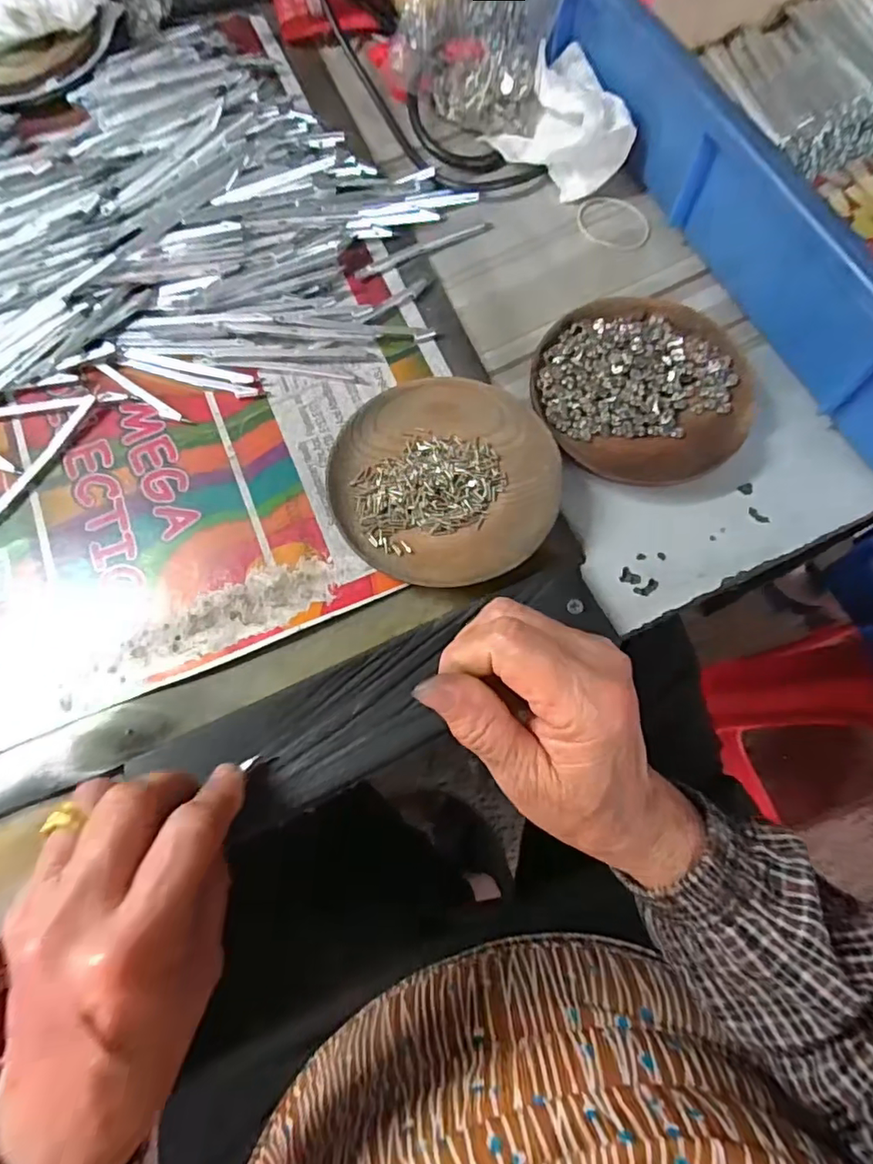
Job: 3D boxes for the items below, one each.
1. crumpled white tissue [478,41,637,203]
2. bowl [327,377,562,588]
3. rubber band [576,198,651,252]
[{"bbox_3d":[0.076,-0.289,0.354,0.064,0.045,0.085,-23,73,-6],"label":"crumpled white tissue"},{"bbox_3d":[0.003,-0.055,0.294,0.111,0.018,0.117,0,72,1],"label":"bowl"},{"bbox_3d":[0.113,-0.229,0.360,0.042,0.004,0.043,0,72,1],"label":"rubber band"}]

